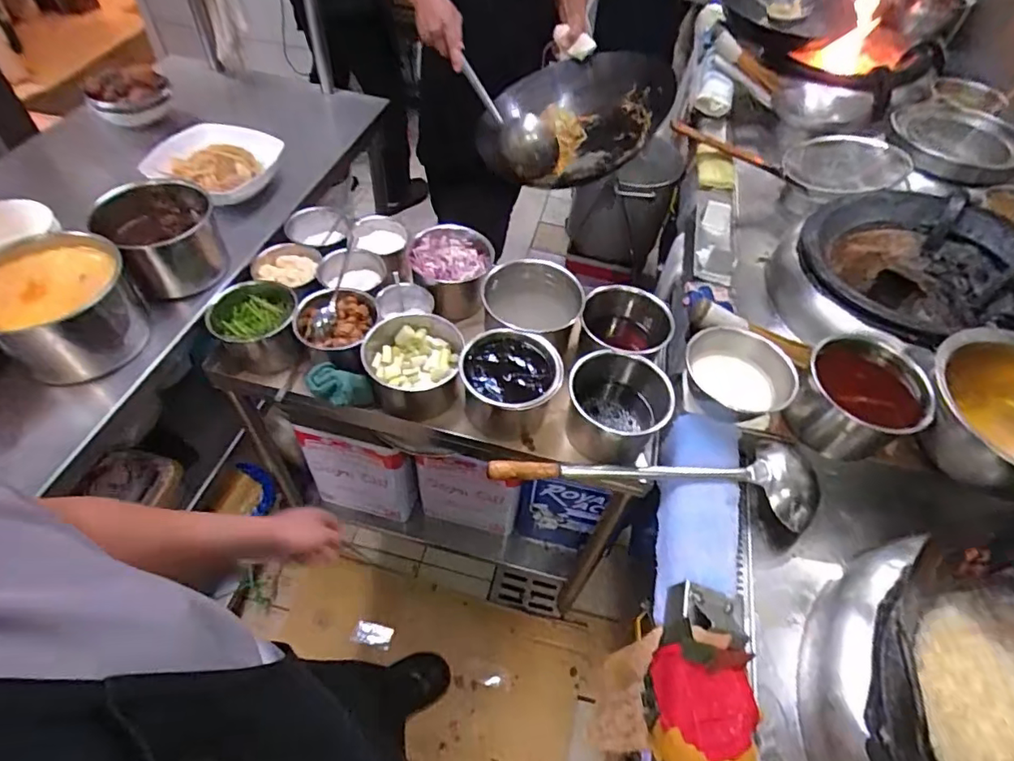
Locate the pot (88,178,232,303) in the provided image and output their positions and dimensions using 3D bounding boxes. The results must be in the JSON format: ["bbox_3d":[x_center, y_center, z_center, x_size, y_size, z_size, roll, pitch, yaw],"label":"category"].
[{"bbox_3d":[-0.559,-0.226,0.887,0.158,0.139,0.175,-20,56,-19],"label":"pot"}]

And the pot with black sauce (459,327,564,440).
[{"bbox_3d":[0.003,0.009,0.857,0.146,0.111,0.141,2,52,-3],"label":"pot with black sauce"}]

